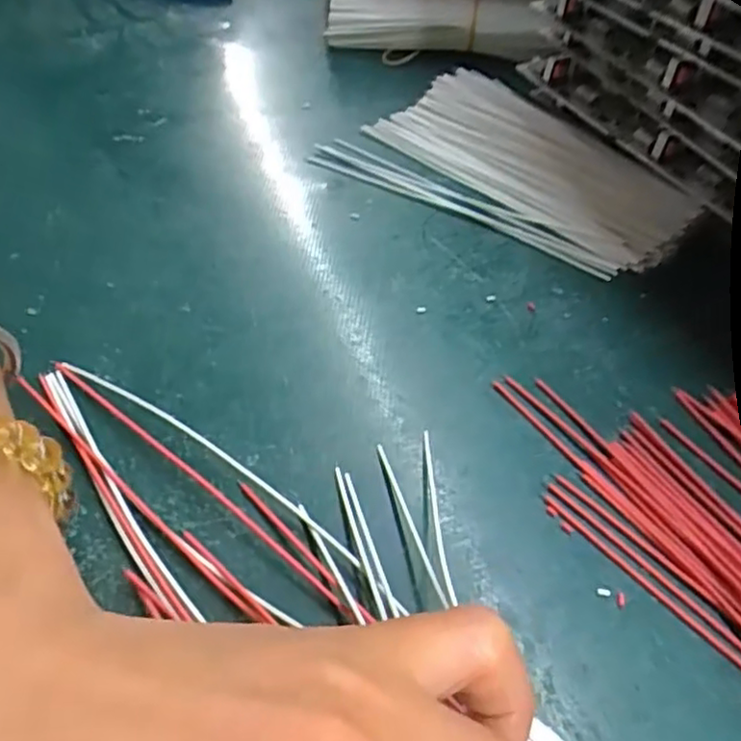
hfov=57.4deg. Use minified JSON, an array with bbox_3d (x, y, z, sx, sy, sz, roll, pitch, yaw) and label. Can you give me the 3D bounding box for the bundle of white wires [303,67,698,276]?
[{"bbox_3d":[0.063,-0.092,0.290,0.146,0.016,0.089,27,54,20],"label":"bundle of white wires"}]

